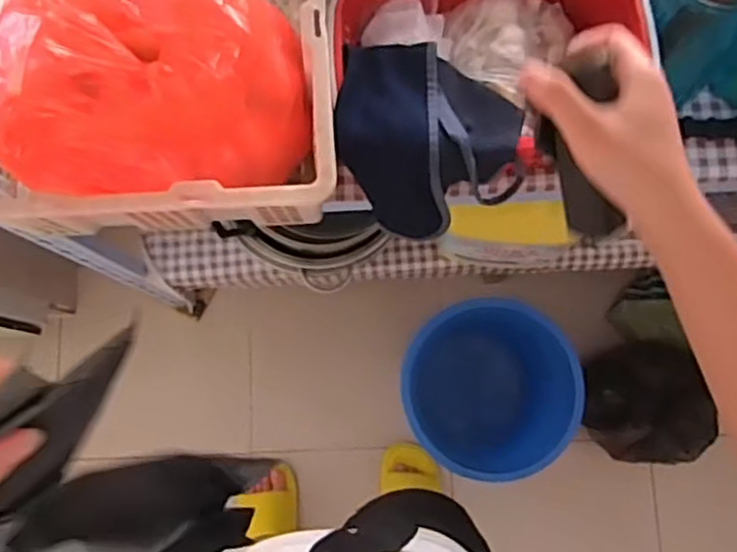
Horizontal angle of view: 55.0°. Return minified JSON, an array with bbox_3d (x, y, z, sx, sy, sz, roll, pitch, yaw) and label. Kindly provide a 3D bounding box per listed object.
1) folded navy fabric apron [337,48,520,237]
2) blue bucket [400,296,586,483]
[{"bbox_3d":[0.048,-0.135,0.672,0.150,0.132,0.173,-25,80,-3],"label":"folded navy fabric apron"},{"bbox_3d":[0.210,0.215,1.325,0.293,0.316,0.292,0,80,1],"label":"blue bucket"}]

